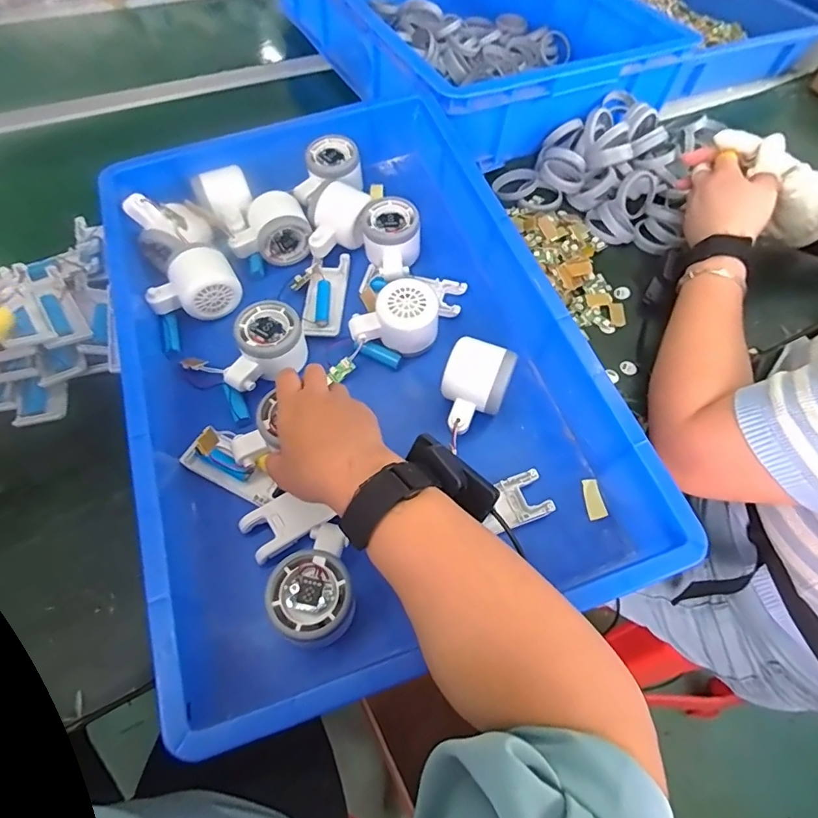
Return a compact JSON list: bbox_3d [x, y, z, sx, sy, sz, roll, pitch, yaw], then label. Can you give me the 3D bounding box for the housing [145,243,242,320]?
[{"bbox_3d":[-0.213,-0.120,0.492,0.083,0.049,0.049,-21,62,-17],"label":"housing"}]

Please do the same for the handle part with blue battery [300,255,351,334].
[{"bbox_3d":[-0.086,-0.118,0.518,0.040,0.019,0.099,7,58,0],"label":"handle part with blue battery"}]

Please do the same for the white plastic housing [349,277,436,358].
[{"bbox_3d":[-0.013,-0.088,0.481,0.085,0.052,0.055,5,58,-2],"label":"white plastic housing"}]

